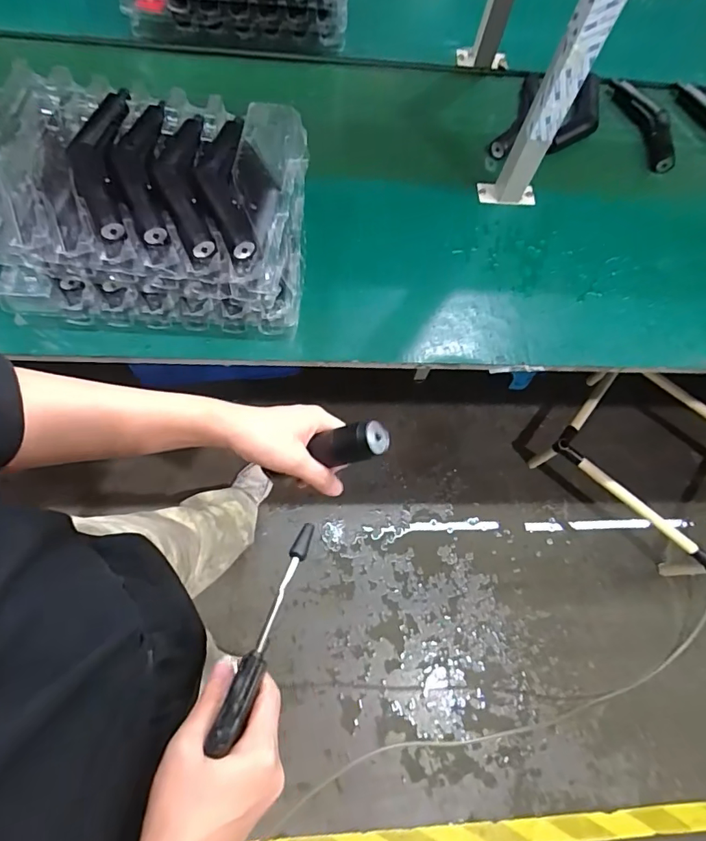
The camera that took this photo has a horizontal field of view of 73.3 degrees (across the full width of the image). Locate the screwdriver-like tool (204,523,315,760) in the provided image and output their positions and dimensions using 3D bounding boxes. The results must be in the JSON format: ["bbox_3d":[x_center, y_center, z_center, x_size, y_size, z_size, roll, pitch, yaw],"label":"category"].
[{"bbox_3d":[-0.062,0.152,0.352,0.016,0.021,0.160,19,60,5],"label":"screwdriver-like tool"}]

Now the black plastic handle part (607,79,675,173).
[{"bbox_3d":[0.564,-0.585,0.913,0.062,0.048,0.235,-9,70,-9],"label":"black plastic handle part"}]

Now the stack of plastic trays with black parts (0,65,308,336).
[{"bbox_3d":[-0.287,-0.290,0.678,0.424,0.166,0.304,3,69,-4],"label":"stack of plastic trays with black parts"}]

